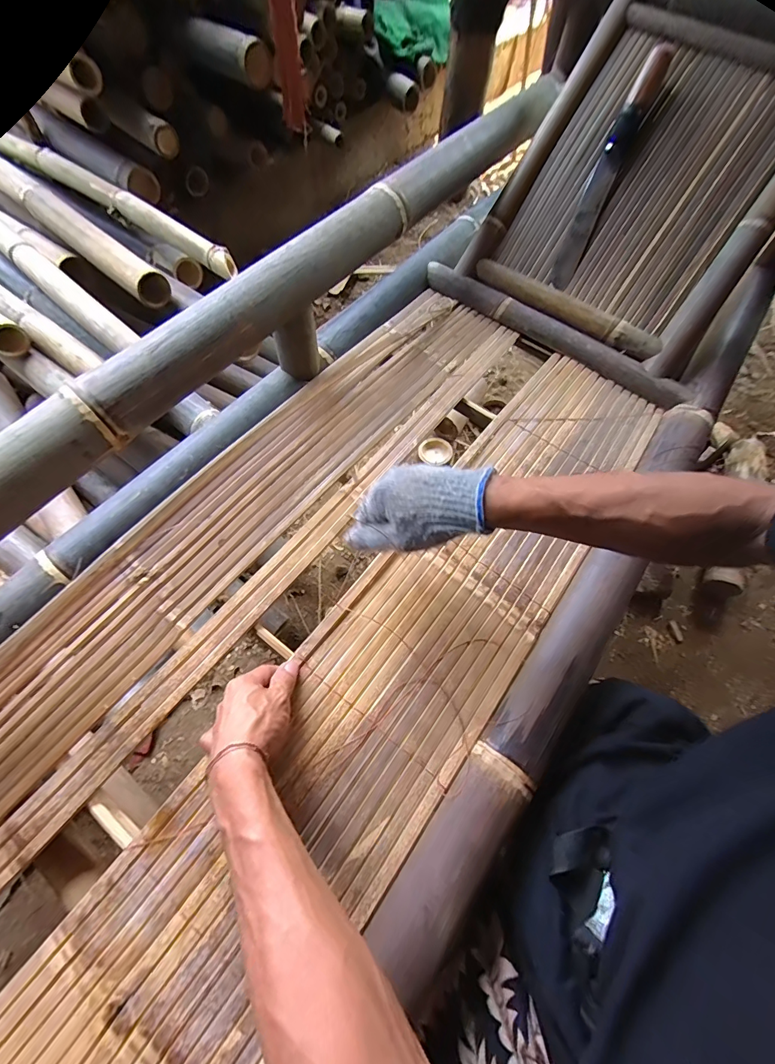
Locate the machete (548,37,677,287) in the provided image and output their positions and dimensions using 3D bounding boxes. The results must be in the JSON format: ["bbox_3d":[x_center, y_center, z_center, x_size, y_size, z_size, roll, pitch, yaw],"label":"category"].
[{"bbox_3d":[0.342,-0.562,0.649,0.043,0.033,0.327,26,109,14],"label":"machete"}]

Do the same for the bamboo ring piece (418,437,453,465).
[{"bbox_3d":[0.111,-0.190,0.976,0.078,0.034,0.057,0,90,-4],"label":"bamboo ring piece"}]

